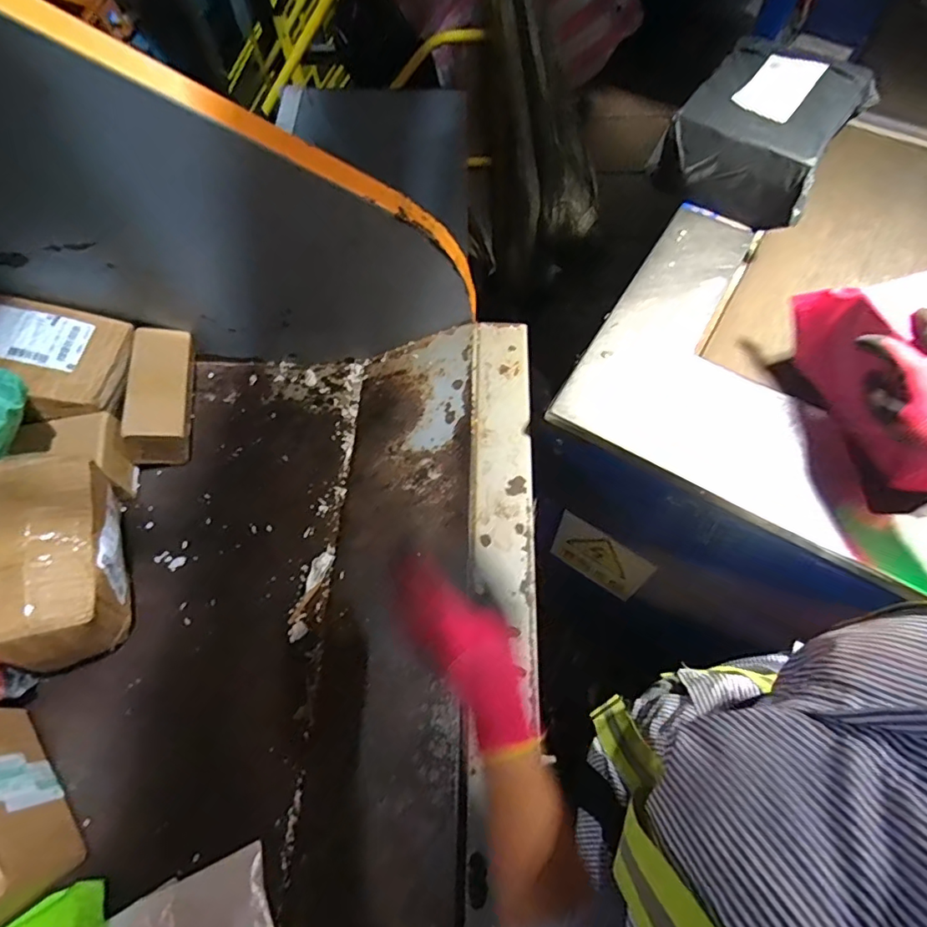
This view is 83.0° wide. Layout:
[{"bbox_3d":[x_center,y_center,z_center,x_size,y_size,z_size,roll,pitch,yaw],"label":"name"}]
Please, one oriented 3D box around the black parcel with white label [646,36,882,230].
[{"bbox_3d":[0.410,-0.457,0.729,0.202,0.126,0.249,35,68,17],"label":"black parcel with white label"}]

